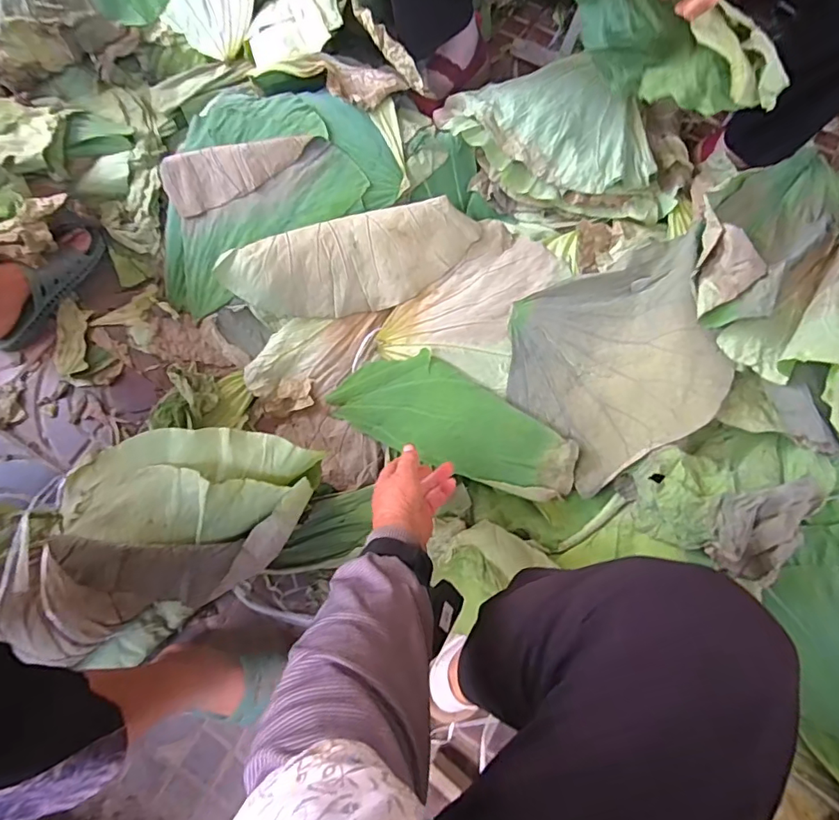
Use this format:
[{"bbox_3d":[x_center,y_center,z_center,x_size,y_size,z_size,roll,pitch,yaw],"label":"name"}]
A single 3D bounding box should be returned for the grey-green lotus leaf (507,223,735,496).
[{"bbox_3d":[0.244,-0.066,0.616,0.251,0.085,0.281,-14,72,-4],"label":"grey-green lotus leaf"}]

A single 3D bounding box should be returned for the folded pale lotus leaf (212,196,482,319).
[{"bbox_3d":[-0.090,-0.205,0.708,0.348,0.047,0.123,-14,72,-4],"label":"folded pale lotus leaf"}]

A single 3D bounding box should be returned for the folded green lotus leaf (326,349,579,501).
[{"bbox_3d":[0.042,0.014,0.650,0.318,0.030,0.122,26,91,13],"label":"folded green lotus leaf"}]

